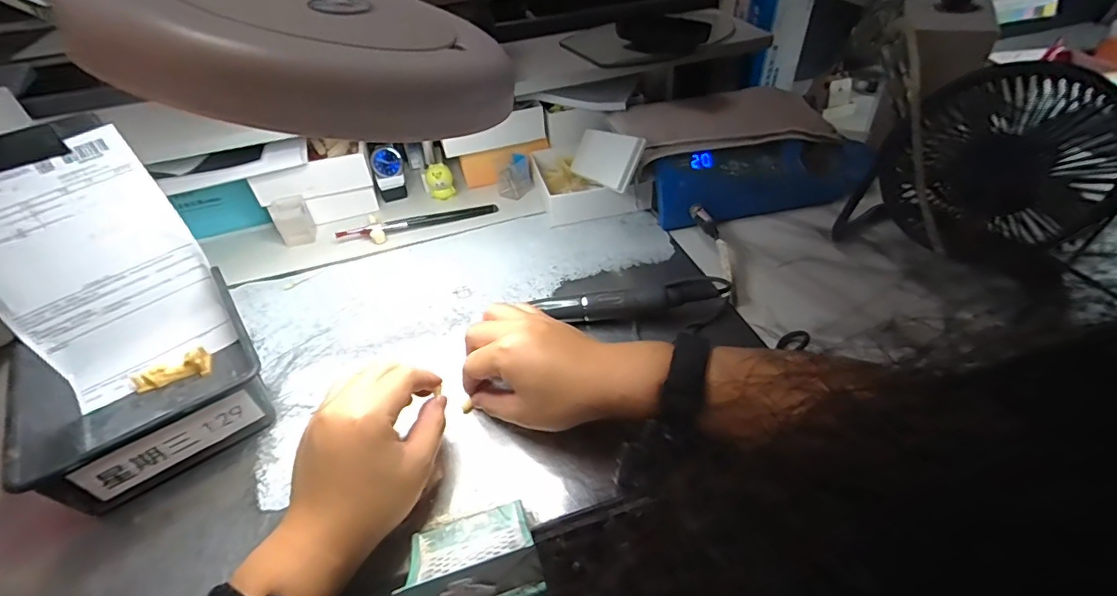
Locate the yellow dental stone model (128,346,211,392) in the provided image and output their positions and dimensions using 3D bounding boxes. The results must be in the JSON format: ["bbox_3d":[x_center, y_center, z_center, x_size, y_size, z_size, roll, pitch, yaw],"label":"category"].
[{"bbox_3d":[-0.347,0.065,0.464,0.060,0.016,0.026,-16,44,-11],"label":"yellow dental stone model"}]

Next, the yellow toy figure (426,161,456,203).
[{"bbox_3d":[-0.152,-0.153,0.666,0.033,0.047,0.033,-16,44,-11],"label":"yellow toy figure"}]

